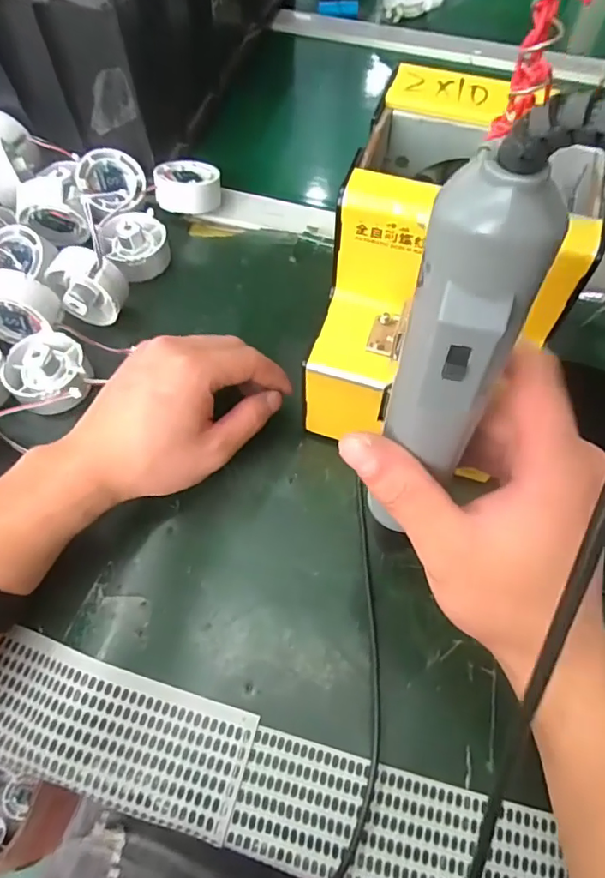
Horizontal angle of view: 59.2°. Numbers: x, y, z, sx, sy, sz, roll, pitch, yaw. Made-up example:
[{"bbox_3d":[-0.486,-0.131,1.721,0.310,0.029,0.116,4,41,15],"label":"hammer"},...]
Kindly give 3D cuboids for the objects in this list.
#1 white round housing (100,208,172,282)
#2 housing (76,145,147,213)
[{"bbox_3d":[-0.135,-0.159,0.432,0.051,0.029,0.054,0,61,-1],"label":"white round housing"},{"bbox_3d":[-0.162,-0.215,0.451,0.052,0.025,0.059,24,73,-16],"label":"housing"}]

